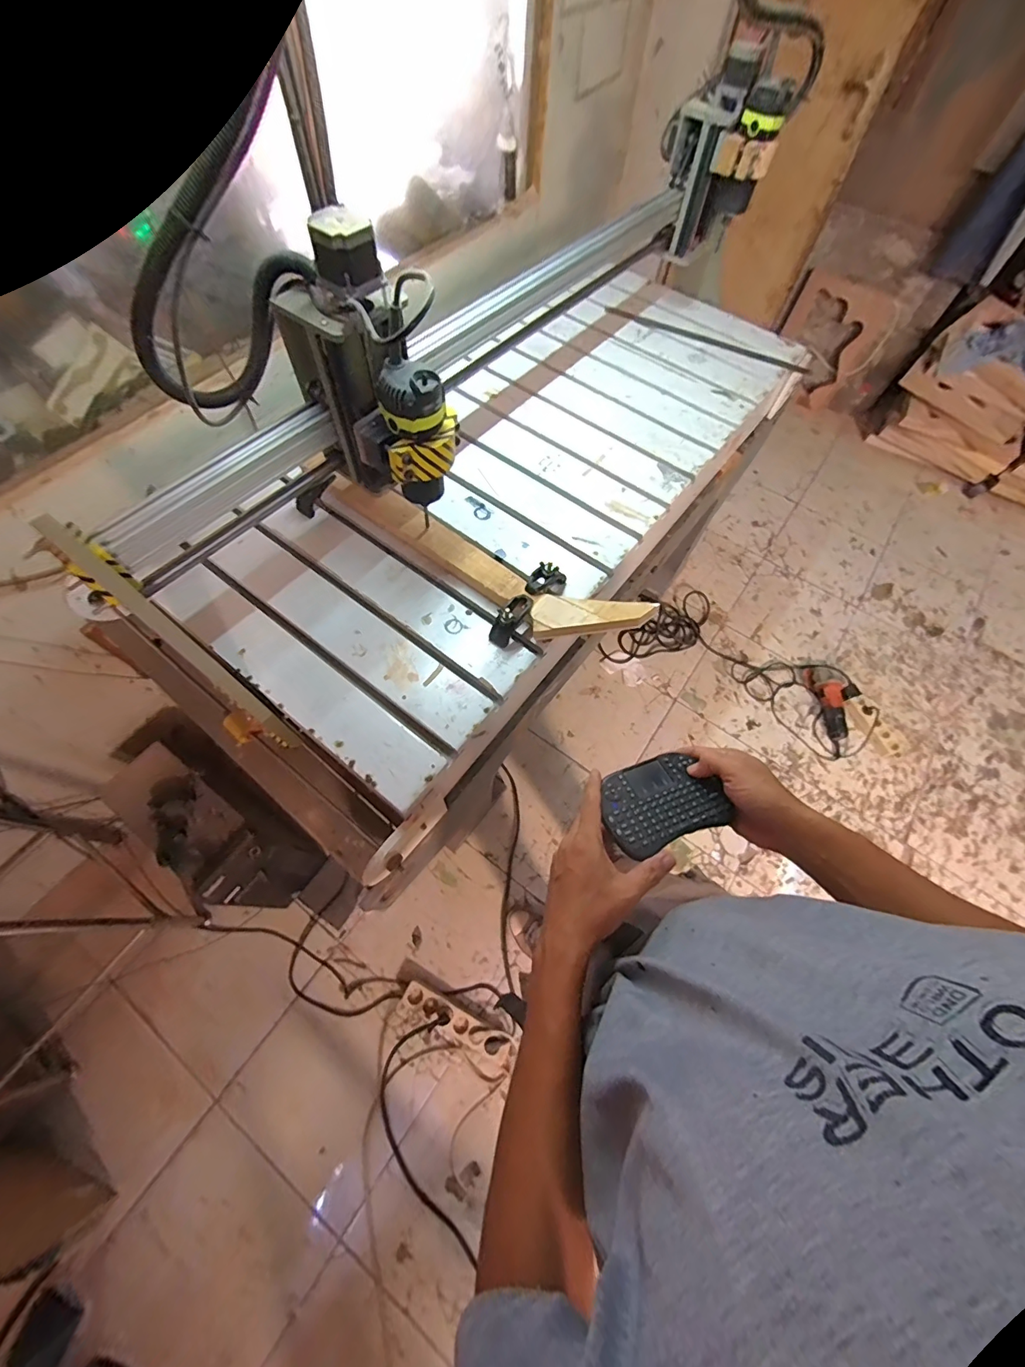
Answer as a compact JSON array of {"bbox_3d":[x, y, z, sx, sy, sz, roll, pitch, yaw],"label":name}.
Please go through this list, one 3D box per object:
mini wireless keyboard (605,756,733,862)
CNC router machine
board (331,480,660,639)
[{"bbox_3d":[0.157,0.126,0.489,0.127,0.019,0.090,-14,50,-14],"label":"mini wireless keyboard"},{"bbox_3d":[0.012,-0.433,0.796,0.591,0.517,1.399,34,67,15],"label":"CNC router machine"},{"bbox_3d":[-0.064,-0.196,0.736,0.579,0.061,0.115,28,66,12],"label":"board"}]

